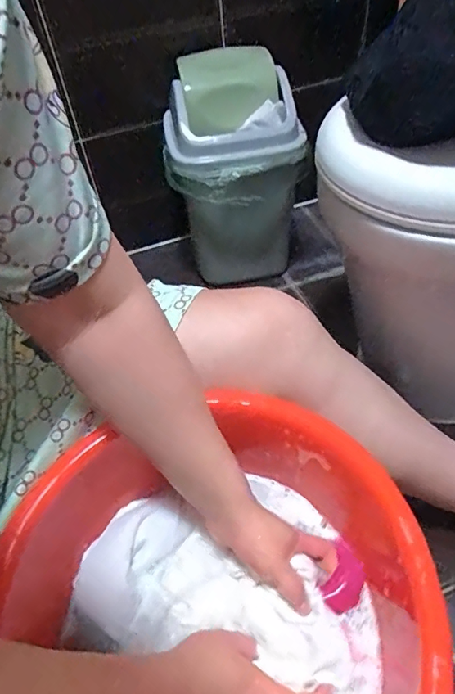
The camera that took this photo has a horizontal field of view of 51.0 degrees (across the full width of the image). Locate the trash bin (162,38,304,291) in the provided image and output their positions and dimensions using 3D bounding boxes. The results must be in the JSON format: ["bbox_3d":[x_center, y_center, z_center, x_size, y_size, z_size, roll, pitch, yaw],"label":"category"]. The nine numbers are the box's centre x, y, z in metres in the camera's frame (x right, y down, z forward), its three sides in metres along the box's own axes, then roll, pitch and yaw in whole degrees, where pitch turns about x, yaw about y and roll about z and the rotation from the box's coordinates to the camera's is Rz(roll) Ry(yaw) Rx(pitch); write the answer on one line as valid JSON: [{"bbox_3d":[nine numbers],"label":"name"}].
[{"bbox_3d":[0.008,-0.333,0.908,0.228,0.332,0.249,-13,48,-5],"label":"trash bin"}]

